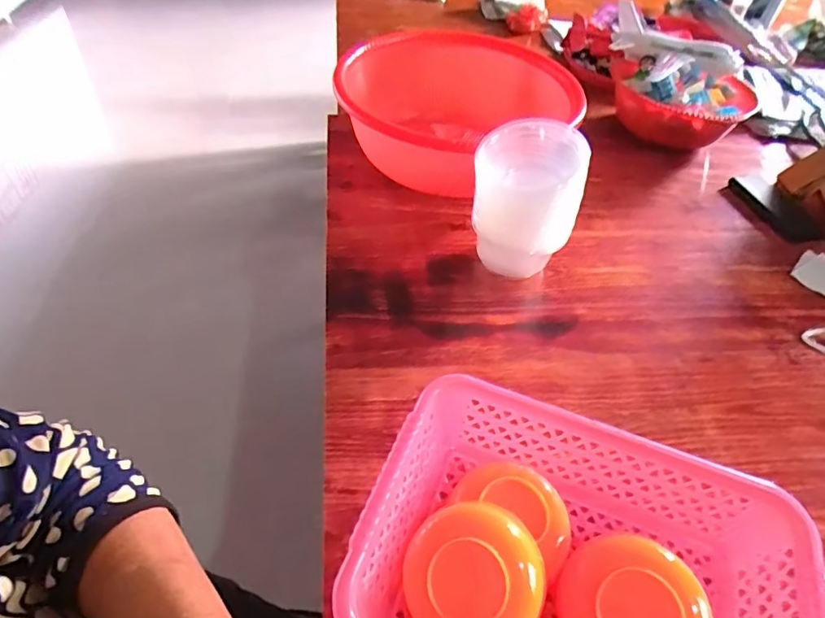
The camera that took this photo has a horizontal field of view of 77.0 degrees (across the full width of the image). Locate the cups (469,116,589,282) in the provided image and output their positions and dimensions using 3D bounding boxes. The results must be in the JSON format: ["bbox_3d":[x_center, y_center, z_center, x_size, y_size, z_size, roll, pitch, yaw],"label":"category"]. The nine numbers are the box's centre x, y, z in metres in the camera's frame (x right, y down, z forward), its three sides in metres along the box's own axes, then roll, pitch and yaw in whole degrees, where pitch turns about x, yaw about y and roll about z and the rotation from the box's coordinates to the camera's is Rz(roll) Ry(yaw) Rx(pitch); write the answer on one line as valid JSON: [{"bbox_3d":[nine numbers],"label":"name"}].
[{"bbox_3d":[0.126,-0.118,0.606,0.117,0.163,0.103,11,48,6],"label":"cups"}]

